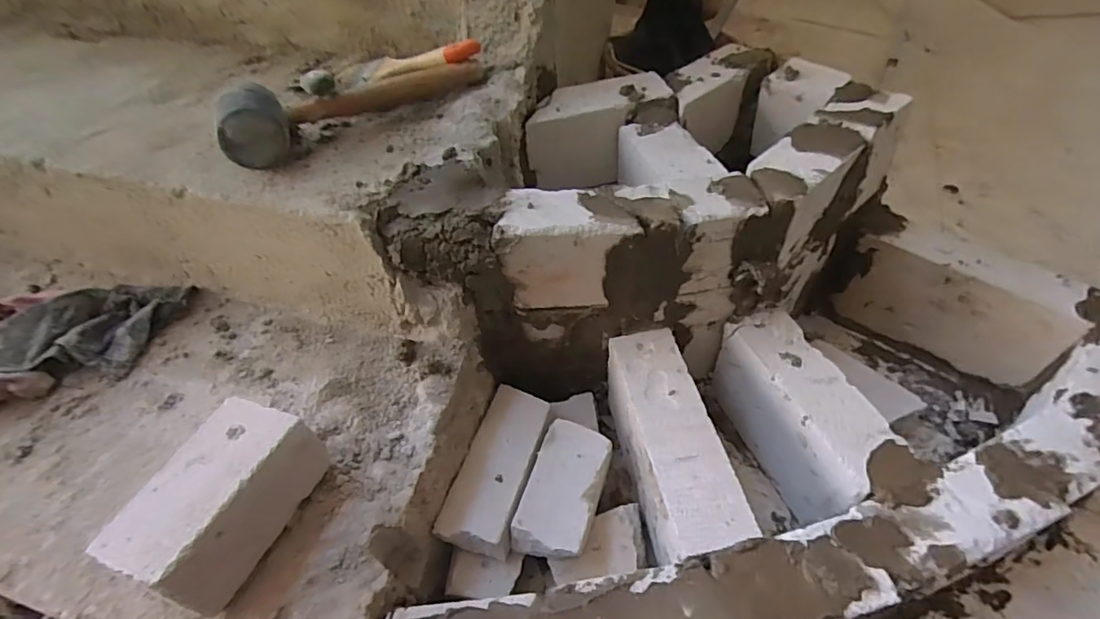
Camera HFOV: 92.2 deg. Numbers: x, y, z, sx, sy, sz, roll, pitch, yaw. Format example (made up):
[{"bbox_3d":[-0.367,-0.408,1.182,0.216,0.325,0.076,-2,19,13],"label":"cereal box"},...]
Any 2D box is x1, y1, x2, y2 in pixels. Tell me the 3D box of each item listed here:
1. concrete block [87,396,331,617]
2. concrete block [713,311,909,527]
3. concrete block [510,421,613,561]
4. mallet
[{"bbox_3d":[-0.279,0.164,0.458,0.094,0.089,0.149,15,52,15],"label":"concrete block"},{"bbox_3d":[0.289,0.129,0.627,0.078,0.147,0.226,-16,49,-11],"label":"concrete block"},{"bbox_3d":[0.015,0.196,0.578,0.076,0.043,0.141,14,50,15],"label":"concrete block"},{"bbox_3d":[-0.224,-0.244,0.600,0.293,0.067,0.093,-32,54,-23],"label":"mallet"}]

